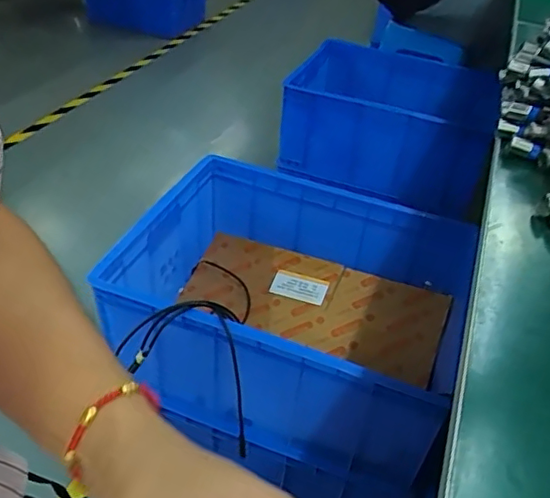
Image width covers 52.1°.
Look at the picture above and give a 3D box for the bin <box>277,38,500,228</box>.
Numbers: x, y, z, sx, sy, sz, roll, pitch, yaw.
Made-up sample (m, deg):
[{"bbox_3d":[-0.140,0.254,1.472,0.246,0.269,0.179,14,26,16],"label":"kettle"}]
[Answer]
[{"bbox_3d":[0.292,-0.349,1.540,0.507,0.237,0.364,13,40,9],"label":"bin"}]

